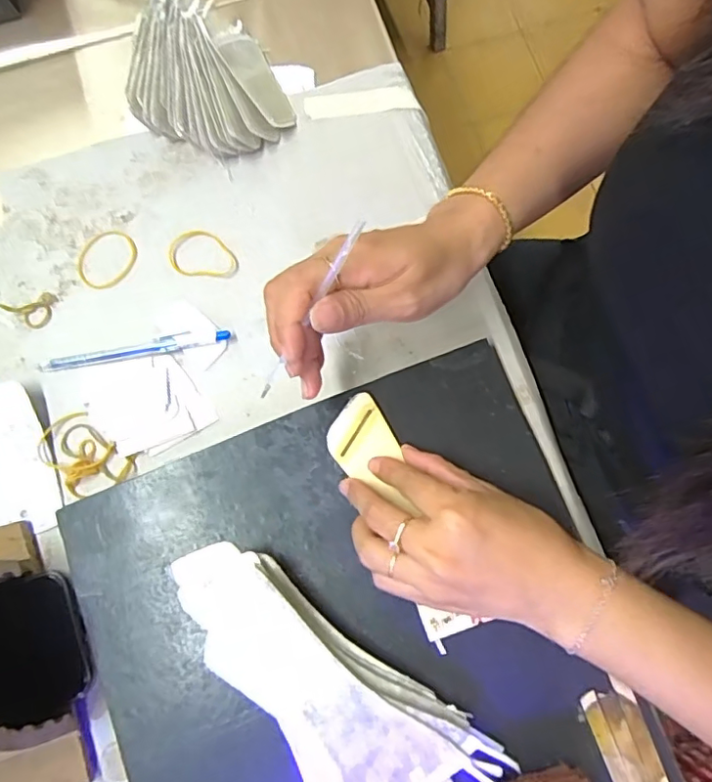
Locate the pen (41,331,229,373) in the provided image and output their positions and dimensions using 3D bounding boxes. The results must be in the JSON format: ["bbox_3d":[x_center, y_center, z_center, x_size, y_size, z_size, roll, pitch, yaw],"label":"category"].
[{"bbox_3d":[-0.157,-0.028,0.401,0.134,0.005,0.012,-11,78,-3],"label":"pen"}]

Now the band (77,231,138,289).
[{"bbox_3d":[-0.185,-0.098,0.422,0.038,0.005,0.048,30,79,6],"label":"band"}]

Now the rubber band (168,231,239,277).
[{"bbox_3d":[-0.113,-0.103,0.421,0.052,0.004,0.035,3,78,0],"label":"rubber band"}]

